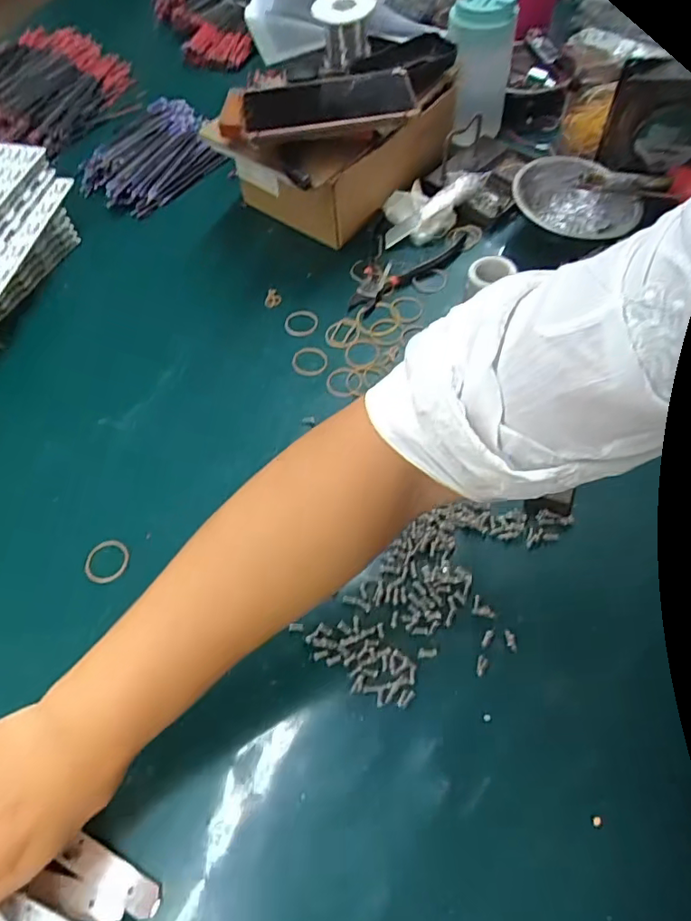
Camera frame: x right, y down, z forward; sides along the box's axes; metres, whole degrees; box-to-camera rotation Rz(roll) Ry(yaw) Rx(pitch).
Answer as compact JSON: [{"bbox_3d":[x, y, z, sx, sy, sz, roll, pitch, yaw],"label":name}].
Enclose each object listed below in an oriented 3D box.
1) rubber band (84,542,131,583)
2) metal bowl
[{"bbox_3d":[-0.191,0.081,0.438,0.034,0.004,0.035,-1,60,2],"label":"rubber band"},{"bbox_3d":[0.245,-0.280,0.584,0.136,0.045,0.127,2,60,4],"label":"metal bowl"}]

